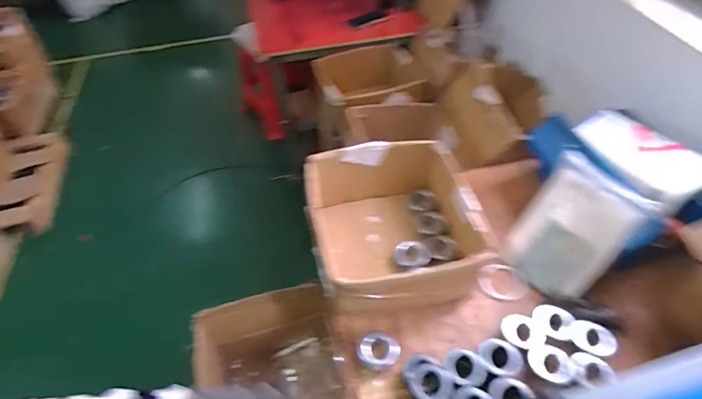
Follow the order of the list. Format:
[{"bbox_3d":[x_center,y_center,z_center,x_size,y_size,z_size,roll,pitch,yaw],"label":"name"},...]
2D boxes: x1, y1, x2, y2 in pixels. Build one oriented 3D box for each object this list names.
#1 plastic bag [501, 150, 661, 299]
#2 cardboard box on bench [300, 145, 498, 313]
[{"bbox_3d":[0.467,0.068,0.893,0.052,0.276,0.192,-12,45,-44],"label":"plastic bag"},{"bbox_3d":[0.092,0.058,0.924,0.343,0.176,0.344,-9,50,-5],"label":"cardboard box on bench"}]

